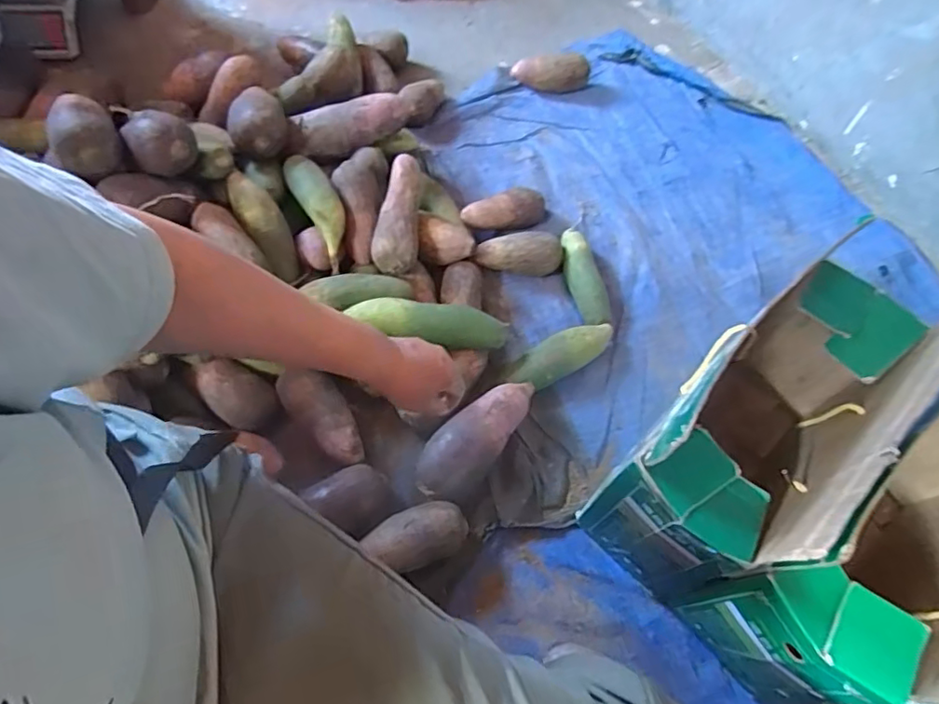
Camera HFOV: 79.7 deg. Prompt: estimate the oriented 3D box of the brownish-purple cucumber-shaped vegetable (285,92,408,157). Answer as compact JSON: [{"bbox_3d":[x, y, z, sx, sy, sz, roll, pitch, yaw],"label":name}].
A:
[{"bbox_3d":[-0.197,-0.368,0.917,0.198,0.054,0.067,-12,62,-9],"label":"brownish-purple cucumber-shaped vegetable"}]

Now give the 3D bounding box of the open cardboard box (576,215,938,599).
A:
[{"bbox_3d":[0.324,0.085,0.628,0.365,0.329,0.167,-39,70,-21],"label":"open cardboard box"}]

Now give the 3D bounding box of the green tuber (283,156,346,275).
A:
[{"bbox_3d":[-0.222,-0.217,0.840,0.061,0.045,0.189,-23,80,-15],"label":"green tuber"}]

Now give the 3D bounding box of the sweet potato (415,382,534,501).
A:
[{"bbox_3d":[0.012,0.121,0.780,0.203,0.061,0.083,-39,70,-22],"label":"sweet potato"}]

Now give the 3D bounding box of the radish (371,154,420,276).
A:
[{"bbox_3d":[-0.103,-0.204,0.836,0.060,0.046,0.178,5,74,0],"label":"radish"}]

